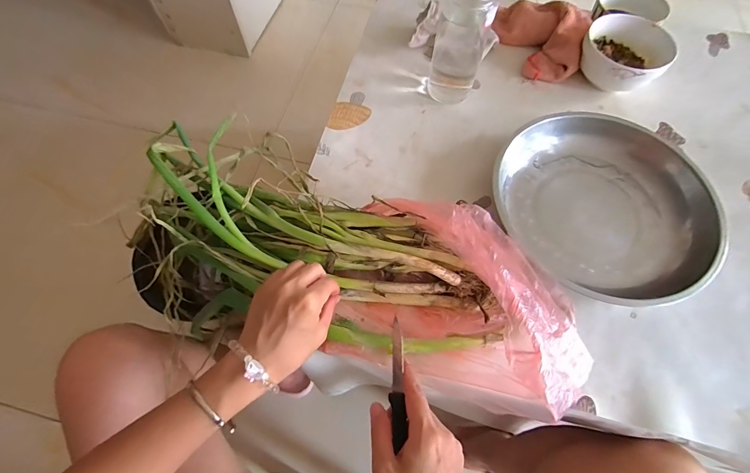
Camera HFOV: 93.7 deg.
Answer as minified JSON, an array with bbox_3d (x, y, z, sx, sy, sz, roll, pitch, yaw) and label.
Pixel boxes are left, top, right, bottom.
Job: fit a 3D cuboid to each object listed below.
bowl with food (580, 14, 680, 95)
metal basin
[{"bbox_3d":[0.387,-0.280,0.553,0.113,0.059,0.124,0,64,-1],"label":"bowl with food"},{"bbox_3d":[0.284,-0.042,0.450,0.266,0.046,0.247,34,68,15],"label":"metal basin"}]

